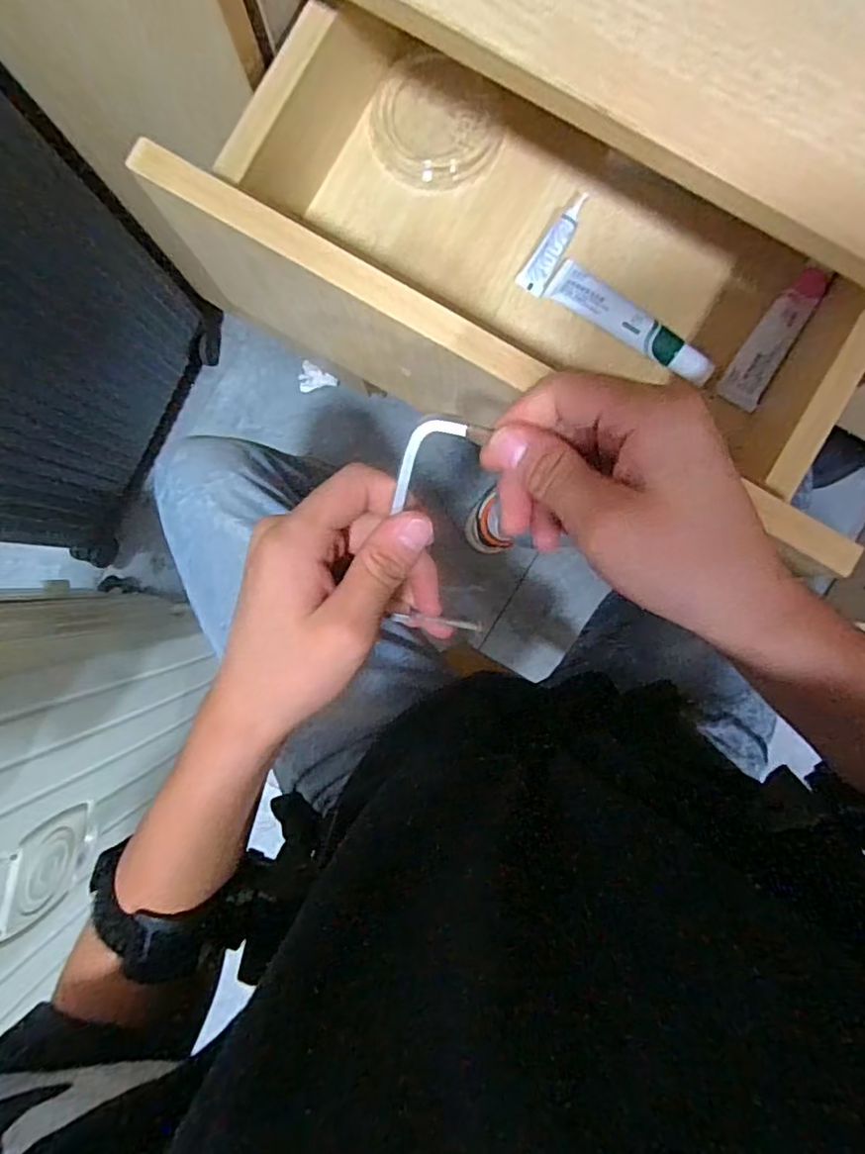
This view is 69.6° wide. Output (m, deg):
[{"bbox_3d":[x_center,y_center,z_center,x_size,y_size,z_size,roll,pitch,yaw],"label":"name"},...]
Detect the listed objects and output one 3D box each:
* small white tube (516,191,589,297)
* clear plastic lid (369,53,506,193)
[{"bbox_3d":[0.082,-0.222,0.411,0.020,0.007,0.071,33,90,1],"label":"small white tube"},{"bbox_3d":[0.001,-0.303,0.417,0.079,0.011,0.085,0,90,1],"label":"clear plastic lid"}]

